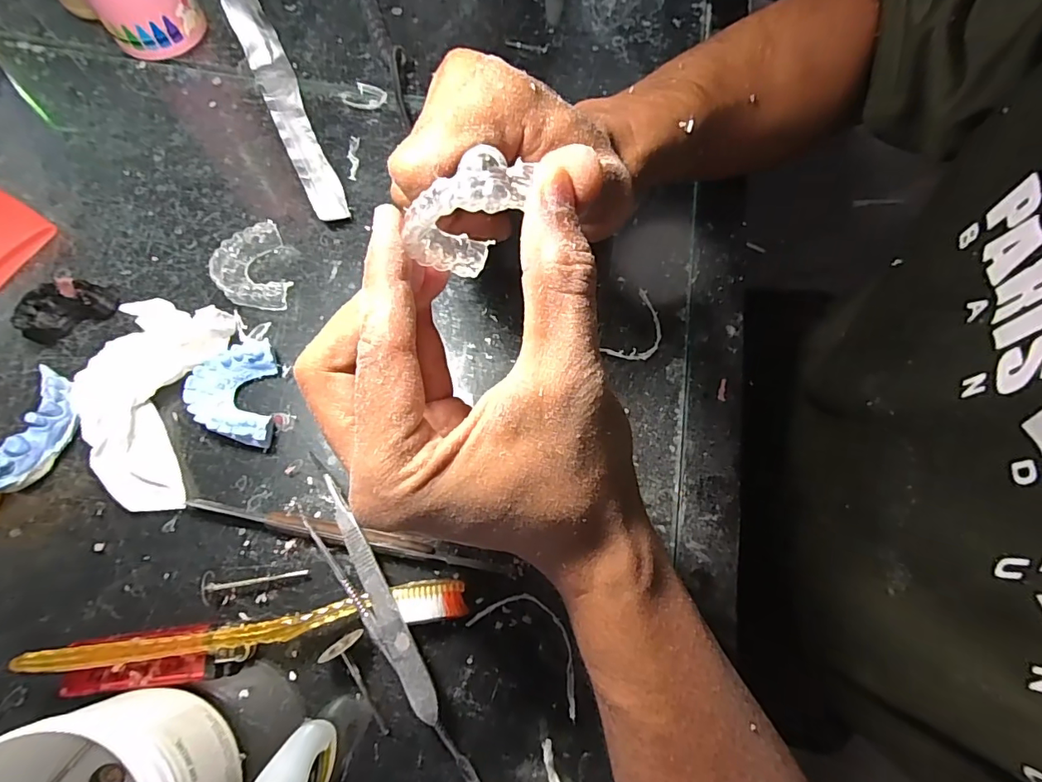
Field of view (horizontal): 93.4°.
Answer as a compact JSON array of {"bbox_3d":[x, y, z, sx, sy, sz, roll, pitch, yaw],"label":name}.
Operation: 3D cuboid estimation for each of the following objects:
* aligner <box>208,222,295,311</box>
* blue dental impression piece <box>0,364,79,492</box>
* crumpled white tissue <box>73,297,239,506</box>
[{"bbox_3d":[-0.161,-0.072,0.295,0.039,0.013,0.056,-19,74,-8],"label":"aligner"},{"bbox_3d":[-0.252,0.021,0.257,0.024,0.022,0.063,15,72,3],"label":"blue dental impression piece"},{"bbox_3d":[-0.199,0.003,0.258,0.056,0.035,0.108,7,72,0],"label":"crumpled white tissue"}]

